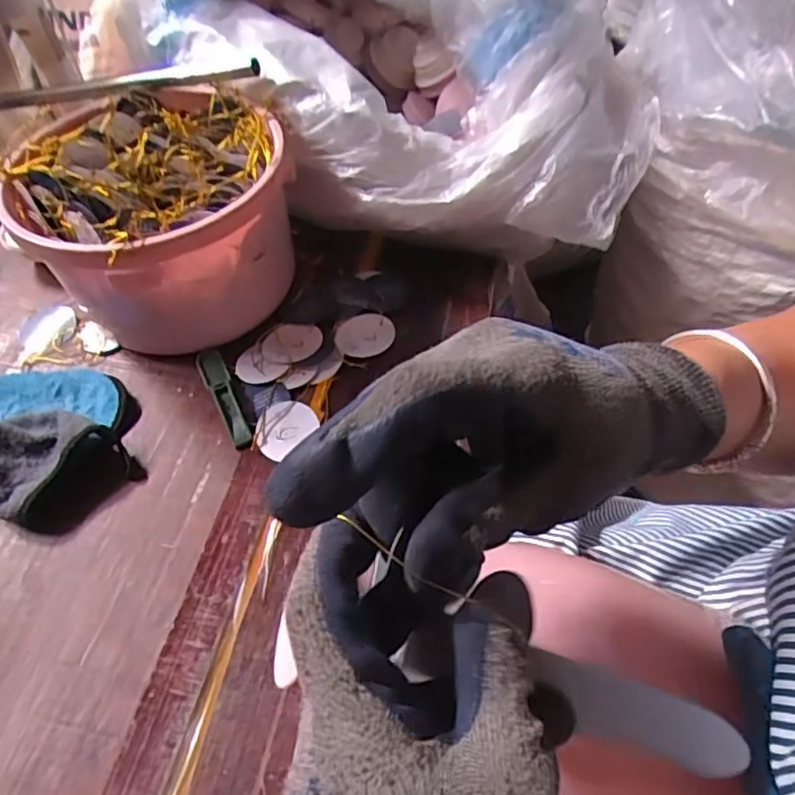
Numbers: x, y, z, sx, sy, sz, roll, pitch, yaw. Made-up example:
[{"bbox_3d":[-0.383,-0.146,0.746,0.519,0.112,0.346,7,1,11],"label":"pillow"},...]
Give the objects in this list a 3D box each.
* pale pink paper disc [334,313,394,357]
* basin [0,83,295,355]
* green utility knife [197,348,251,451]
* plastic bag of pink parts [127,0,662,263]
[{"bbox_3d":[-0.029,-0.056,0.542,0.052,0.005,0.047,-2,54,0],"label":"pale pink paper disc"},{"bbox_3d":[-0.196,-0.156,0.533,0.205,0.144,0.205,-1,54,1],"label":"basin"},{"bbox_3d":[-0.142,0.000,0.499,0.020,0.015,0.101,-24,57,-15],"label":"green utility knife"},{"bbox_3d":[-0.014,-0.334,0.588,0.516,0.197,0.316,23,58,19],"label":"plastic bag of pink parts"}]

